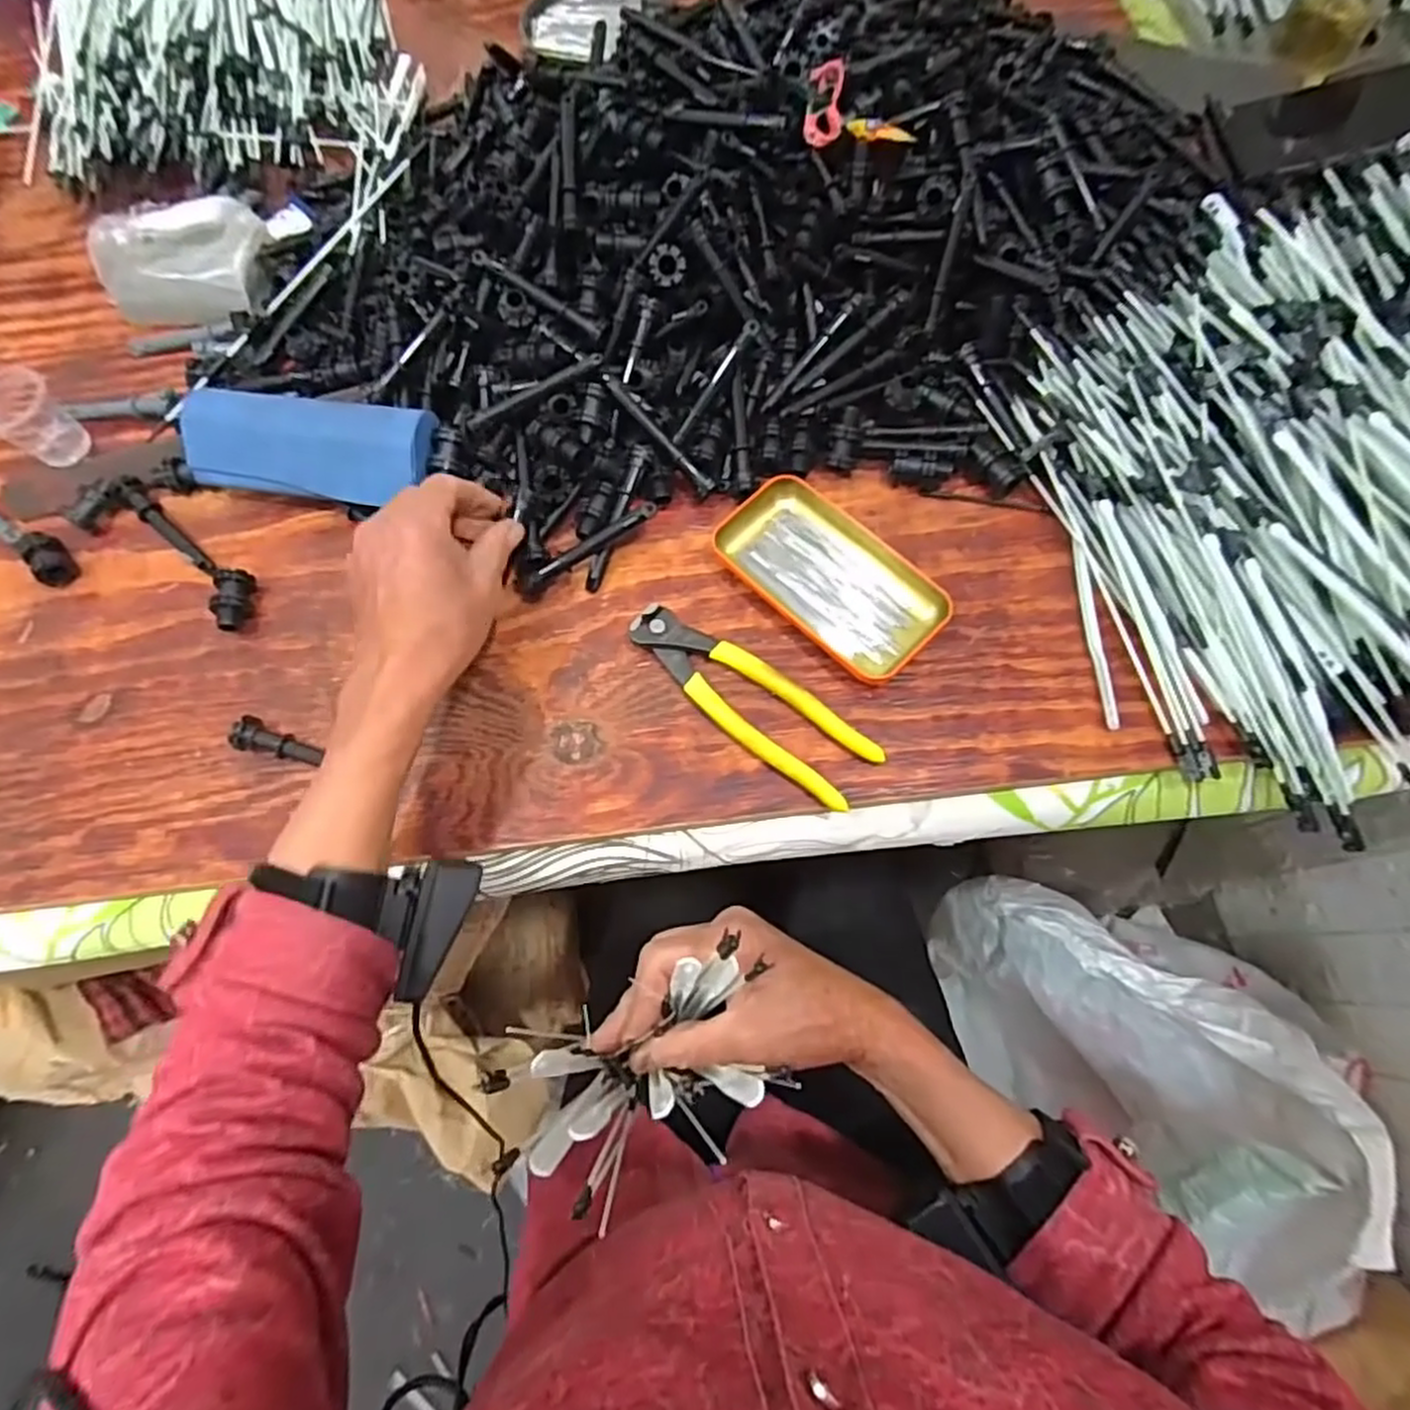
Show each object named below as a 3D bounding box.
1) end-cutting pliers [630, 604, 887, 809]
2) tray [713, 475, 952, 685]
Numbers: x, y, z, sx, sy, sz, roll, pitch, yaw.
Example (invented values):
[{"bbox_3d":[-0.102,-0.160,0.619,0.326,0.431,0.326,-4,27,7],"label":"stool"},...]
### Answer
[{"bbox_3d":[0.025,-0.005,0.437,0.162,0.015,0.045,38,75,15],"label":"end-cutting pliers"},{"bbox_3d":[0.078,-0.080,0.458,0.140,0.020,0.070,42,76,16],"label":"tray"}]

